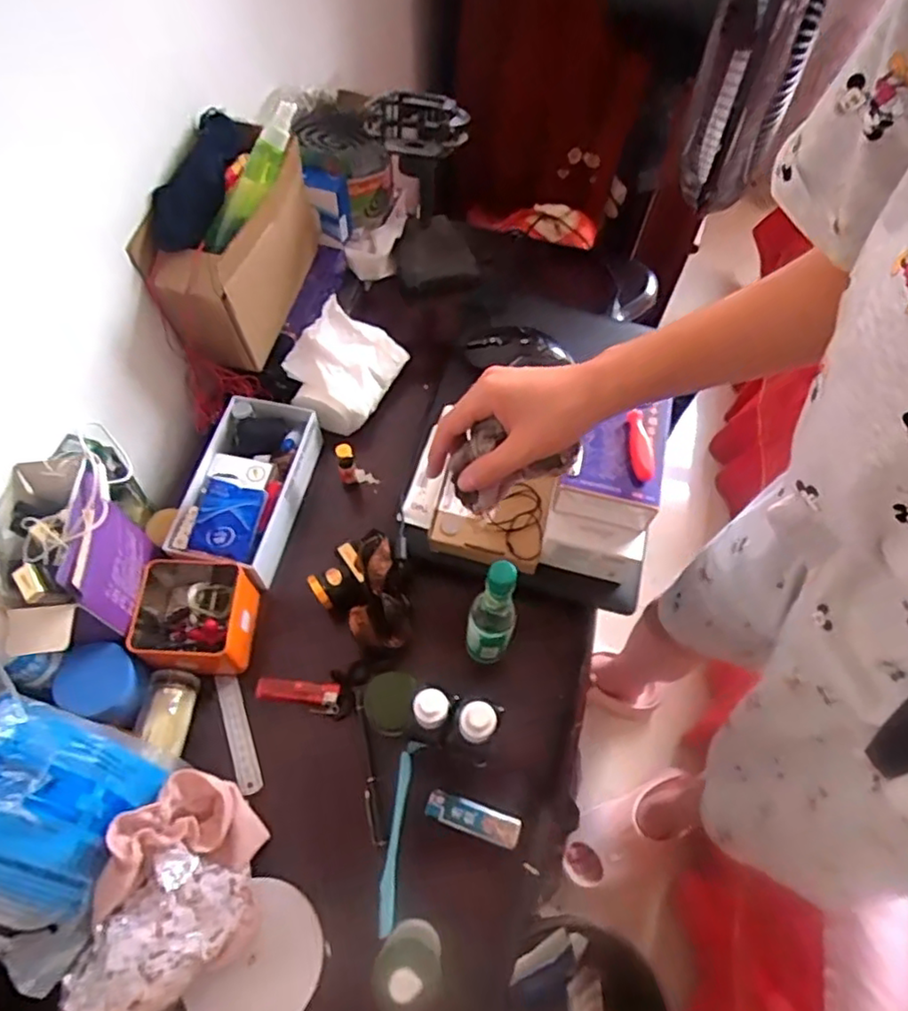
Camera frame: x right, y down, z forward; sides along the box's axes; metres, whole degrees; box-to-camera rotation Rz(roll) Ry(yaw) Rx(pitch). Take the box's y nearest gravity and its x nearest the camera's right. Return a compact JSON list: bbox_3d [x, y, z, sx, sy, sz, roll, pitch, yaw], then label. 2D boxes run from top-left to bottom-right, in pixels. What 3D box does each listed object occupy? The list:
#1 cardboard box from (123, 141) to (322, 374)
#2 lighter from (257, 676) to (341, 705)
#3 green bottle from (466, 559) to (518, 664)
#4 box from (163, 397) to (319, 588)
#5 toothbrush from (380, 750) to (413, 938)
[{"bbox_3d":[-0.221,-0.269,0.687,0.094,0.147,0.212,17,63,8],"label":"cardboard box"},{"bbox_3d":[-0.146,0.173,0.607,0.077,0.009,0.019,5,62,2],"label":"lighter"},{"bbox_3d":[0.032,0.094,0.543,0.038,0.157,0.032,6,62,2],"label":"green bottle"},{"bbox_3d":[-0.213,-0.022,0.668,0.110,0.059,0.185,8,62,3],"label":"box"},{"bbox_3d":[-0.051,0.288,0.560,0.015,0.015,0.138,5,62,1],"label":"toothbrush"}]

